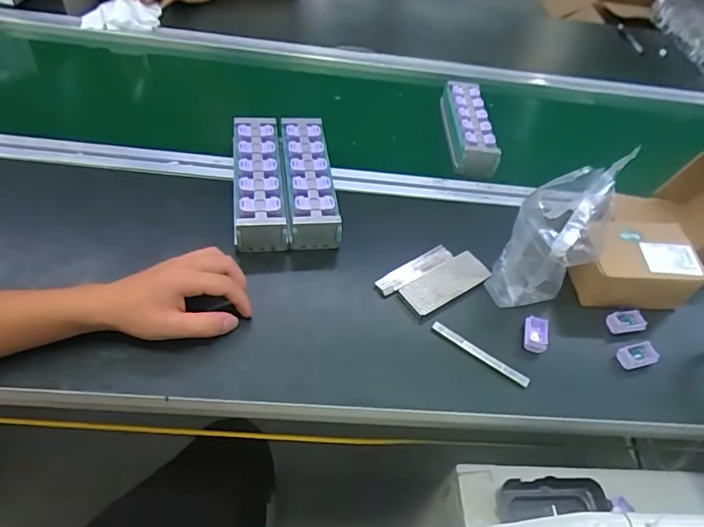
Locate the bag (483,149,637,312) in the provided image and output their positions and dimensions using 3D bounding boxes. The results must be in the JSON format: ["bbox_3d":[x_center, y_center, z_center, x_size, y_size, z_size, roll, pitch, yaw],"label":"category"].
[{"bbox_3d":[0.218,-0.036,0.520,0.083,0.127,0.131,24,48,13],"label":"bag"}]

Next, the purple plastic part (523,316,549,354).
[{"bbox_3d":[0.195,0.075,0.508,0.027,0.012,0.037,16,48,5],"label":"purple plastic part"}]

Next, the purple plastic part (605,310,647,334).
[{"bbox_3d":[0.302,0.064,0.533,0.039,0.012,0.022,-2,49,-11],"label":"purple plastic part"}]

